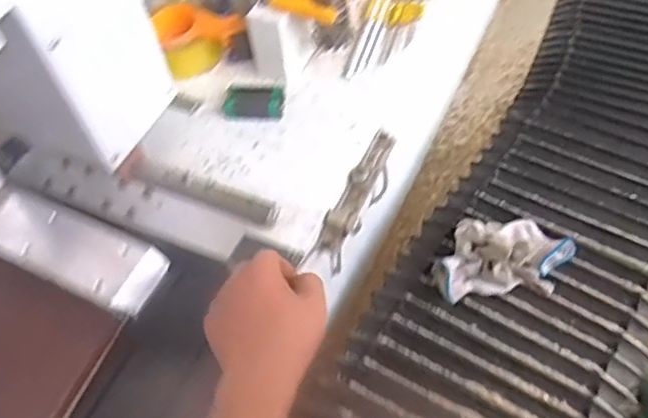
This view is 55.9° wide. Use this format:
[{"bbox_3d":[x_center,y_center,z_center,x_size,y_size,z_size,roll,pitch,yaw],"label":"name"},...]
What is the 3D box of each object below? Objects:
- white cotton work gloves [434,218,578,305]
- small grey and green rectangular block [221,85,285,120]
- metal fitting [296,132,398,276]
[{"bbox_3d":[0.246,0.067,0.841,0.187,0.059,0.107,-7,54,0],"label":"white cotton work gloves"},{"bbox_3d":[-0.097,-0.144,0.831,0.082,0.024,0.050,-4,54,3],"label":"small grey and green rectangular block"},{"bbox_3d":[0.051,-0.024,0.780,0.047,0.039,0.203,21,59,19],"label":"metal fitting"}]

